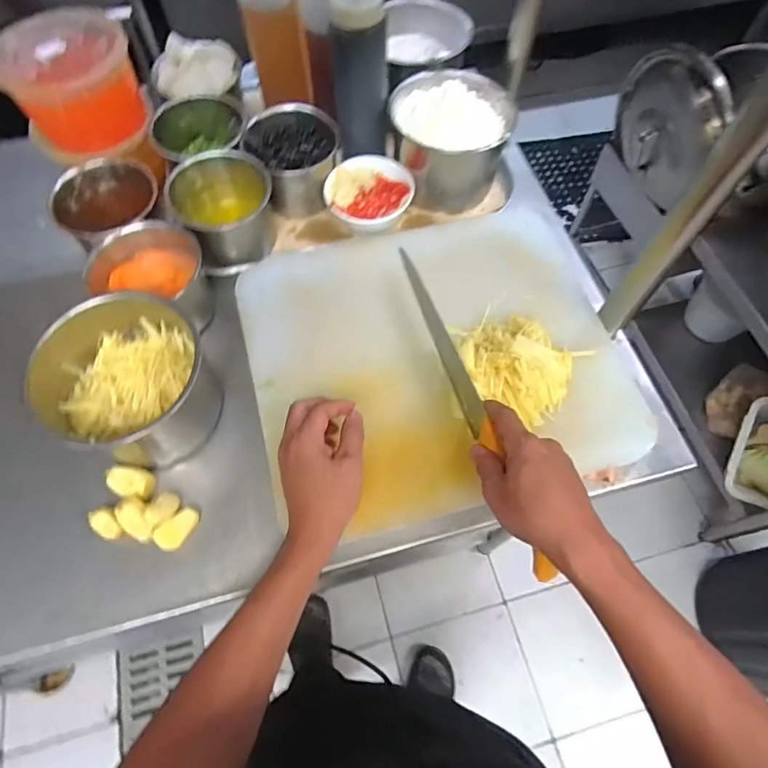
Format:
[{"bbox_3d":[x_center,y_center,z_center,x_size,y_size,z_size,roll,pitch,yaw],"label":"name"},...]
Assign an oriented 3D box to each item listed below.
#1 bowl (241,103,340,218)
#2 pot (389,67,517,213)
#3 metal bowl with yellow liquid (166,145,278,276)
[{"bbox_3d":[-0.117,-0.293,0.644,0.108,0.090,0.108,0,65,0],"label":"bowl"},{"bbox_3d":[0.084,-0.317,0.639,0.145,0.121,0.130,12,65,6],"label":"pot"},{"bbox_3d":[-0.189,-0.208,0.601,0.114,0.096,0.109,0,65,0],"label":"metal bowl with yellow liquid"}]

